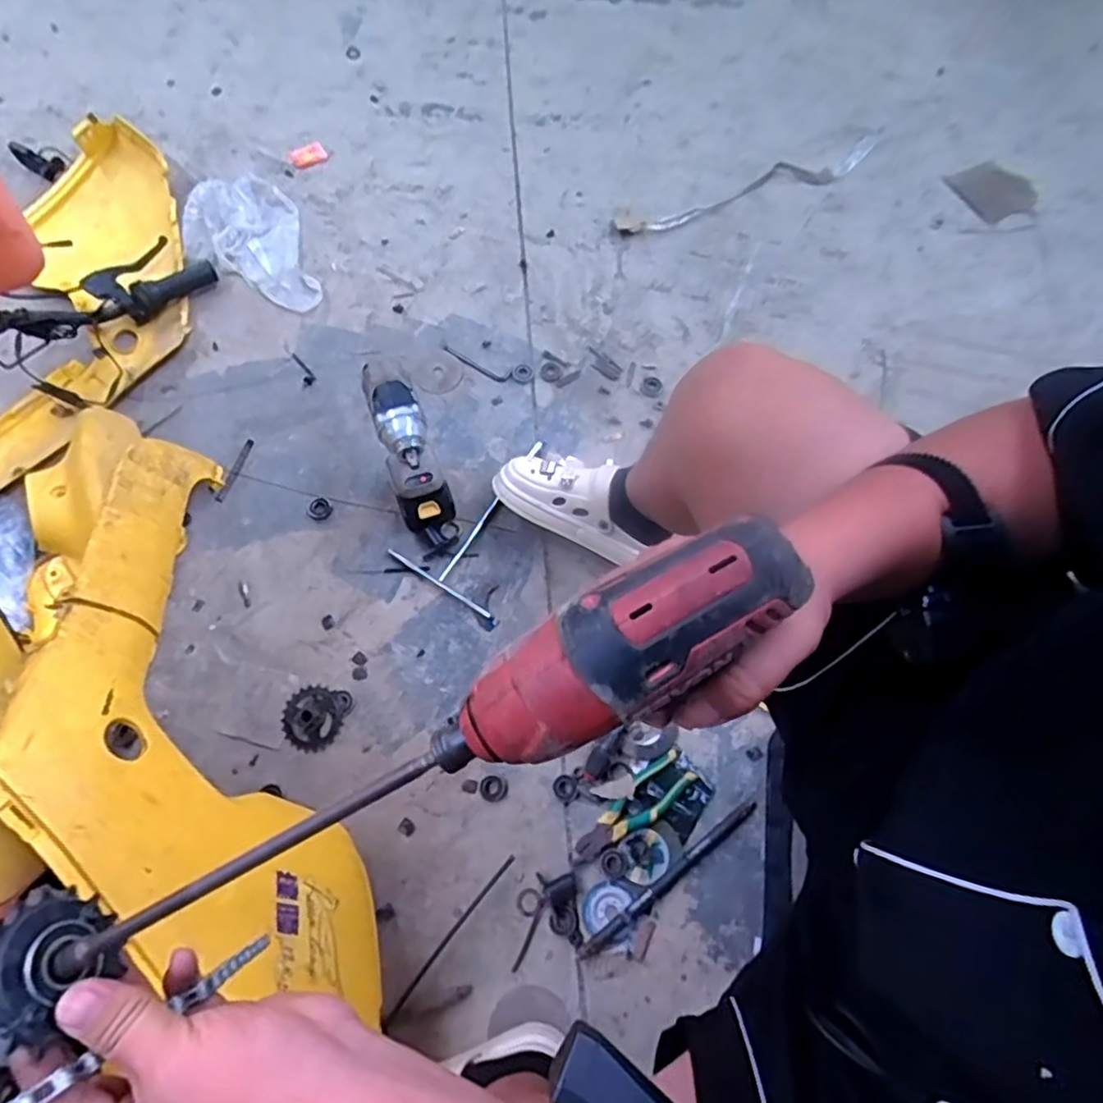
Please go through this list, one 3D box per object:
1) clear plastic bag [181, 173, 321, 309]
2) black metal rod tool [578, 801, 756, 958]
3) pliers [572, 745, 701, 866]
[{"bbox_3d":[-0.570,-0.579,1.199,0.207,0.050,0.343,-19,71,-8],"label":"clear plastic bag"},{"bbox_3d":[0.157,0.428,0.844,0.293,0.011,0.018,-34,74,-13],"label":"black metal rod tool"},{"bbox_3d":[0.111,0.350,0.860,0.188,0.023,0.057,-41,76,-15],"label":"pliers"}]

